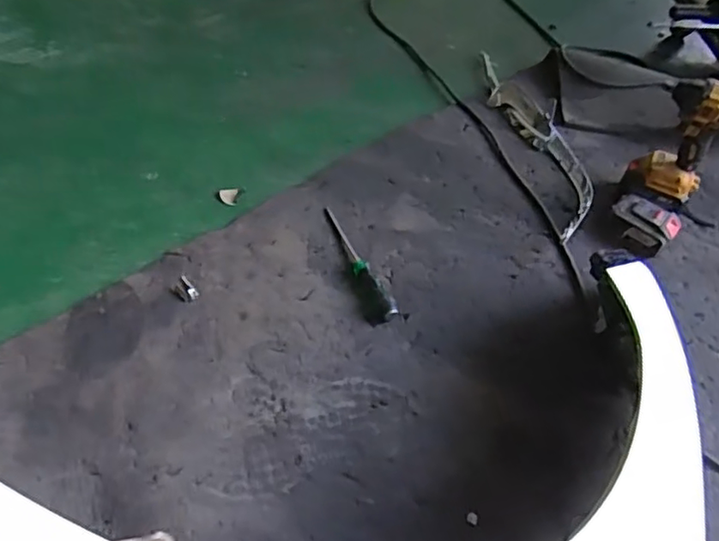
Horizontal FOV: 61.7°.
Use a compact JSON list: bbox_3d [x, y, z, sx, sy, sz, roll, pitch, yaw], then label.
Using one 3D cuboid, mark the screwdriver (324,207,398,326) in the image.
[{"bbox_3d":[-0.005,-0.019,0.989,0.045,0.027,0.249,-12,53,-16],"label":"screwdriver"}]

